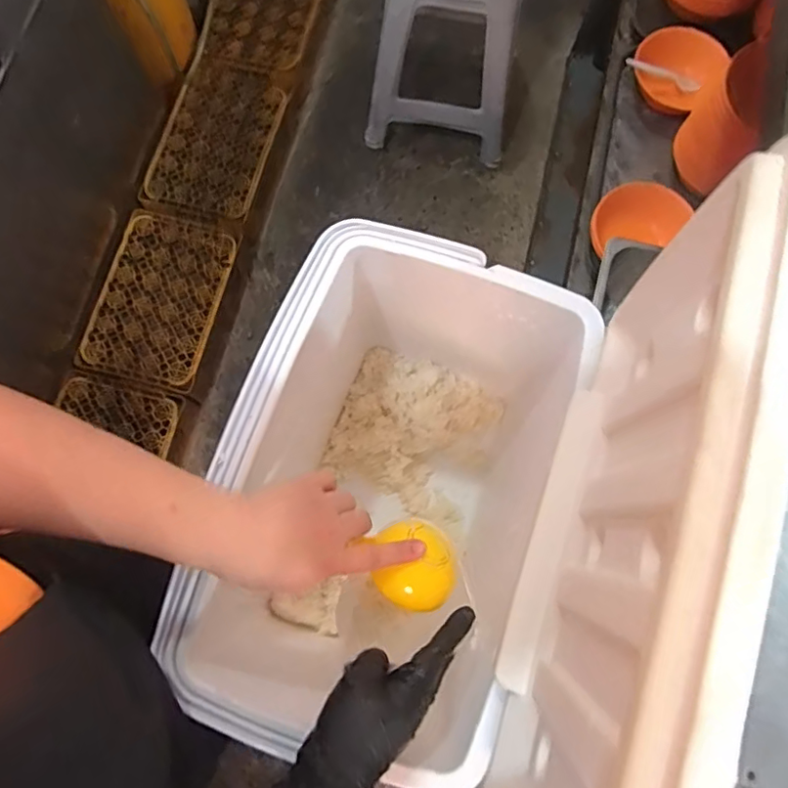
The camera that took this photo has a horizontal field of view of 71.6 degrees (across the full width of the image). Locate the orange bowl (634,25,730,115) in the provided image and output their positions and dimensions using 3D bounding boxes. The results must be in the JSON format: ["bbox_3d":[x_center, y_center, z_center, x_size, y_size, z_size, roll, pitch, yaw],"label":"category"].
[{"bbox_3d":[0.472,-0.541,0.906,0.116,0.059,0.135,-33,80,-8],"label":"orange bowl"}]

